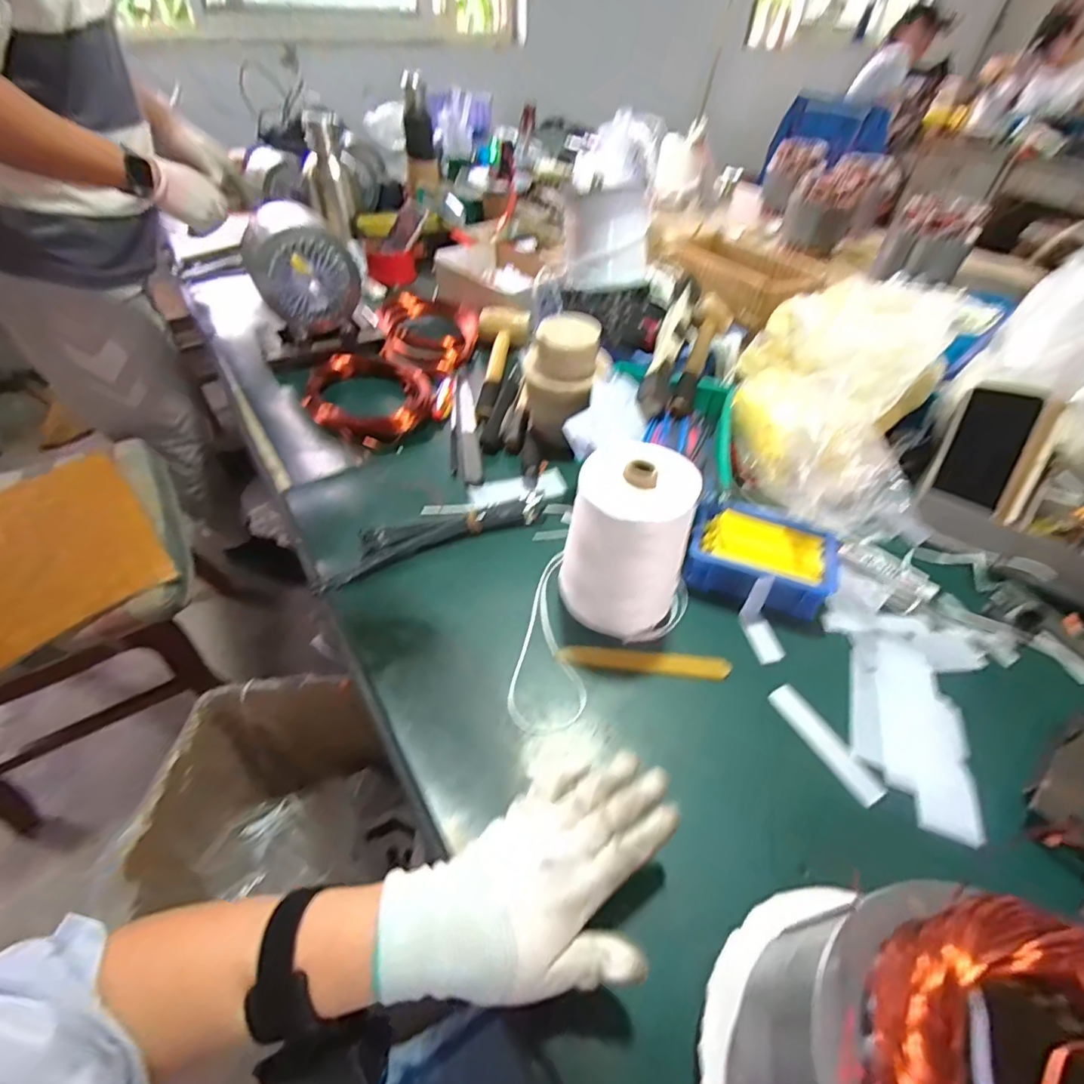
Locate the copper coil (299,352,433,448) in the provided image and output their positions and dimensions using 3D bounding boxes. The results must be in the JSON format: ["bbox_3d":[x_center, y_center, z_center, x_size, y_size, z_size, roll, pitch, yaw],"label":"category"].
[{"bbox_3d":[-0.276,-0.243,0.812,0.184,0.043,0.241,-34,56,-29],"label":"copper coil"}]

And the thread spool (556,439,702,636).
[{"bbox_3d":[0.079,0.002,0.500,0.116,0.165,0.098,7,47,5],"label":"thread spool"}]

